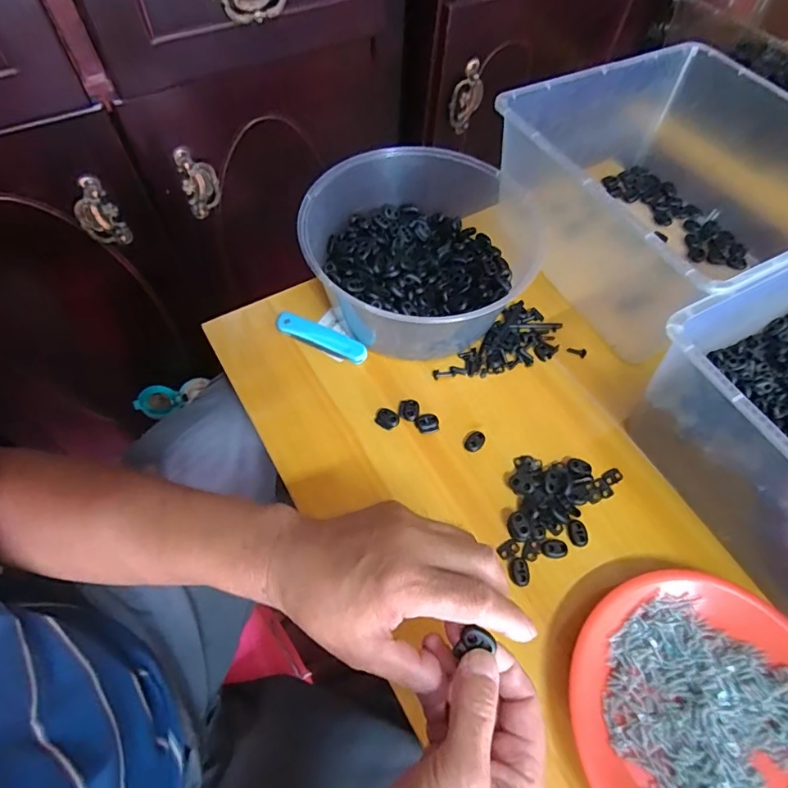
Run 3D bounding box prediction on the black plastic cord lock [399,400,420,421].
[{"bbox_3d":[0.014,0.014,0.465,0.019,0.004,0.021,7,60,1],"label":"black plastic cord lock"}]

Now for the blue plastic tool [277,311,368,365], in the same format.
[{"bbox_3d":[-0.074,-0.059,0.501,0.099,0.012,0.025,24,62,10],"label":"blue plastic tool"}]

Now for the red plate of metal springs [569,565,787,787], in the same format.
[{"bbox_3d":[0.217,0.225,0.341,0.177,0.026,0.191,1,60,-2],"label":"red plate of metal springs"}]

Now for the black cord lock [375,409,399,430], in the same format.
[{"bbox_3d":[-0.006,0.022,0.460,0.021,0.004,0.018,35,64,16],"label":"black cord lock"}]

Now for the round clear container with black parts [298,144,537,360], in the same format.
[{"bbox_3d":[0.026,-0.140,0.504,0.228,0.094,0.237,1,60,-2],"label":"round clear container with black parts"}]

